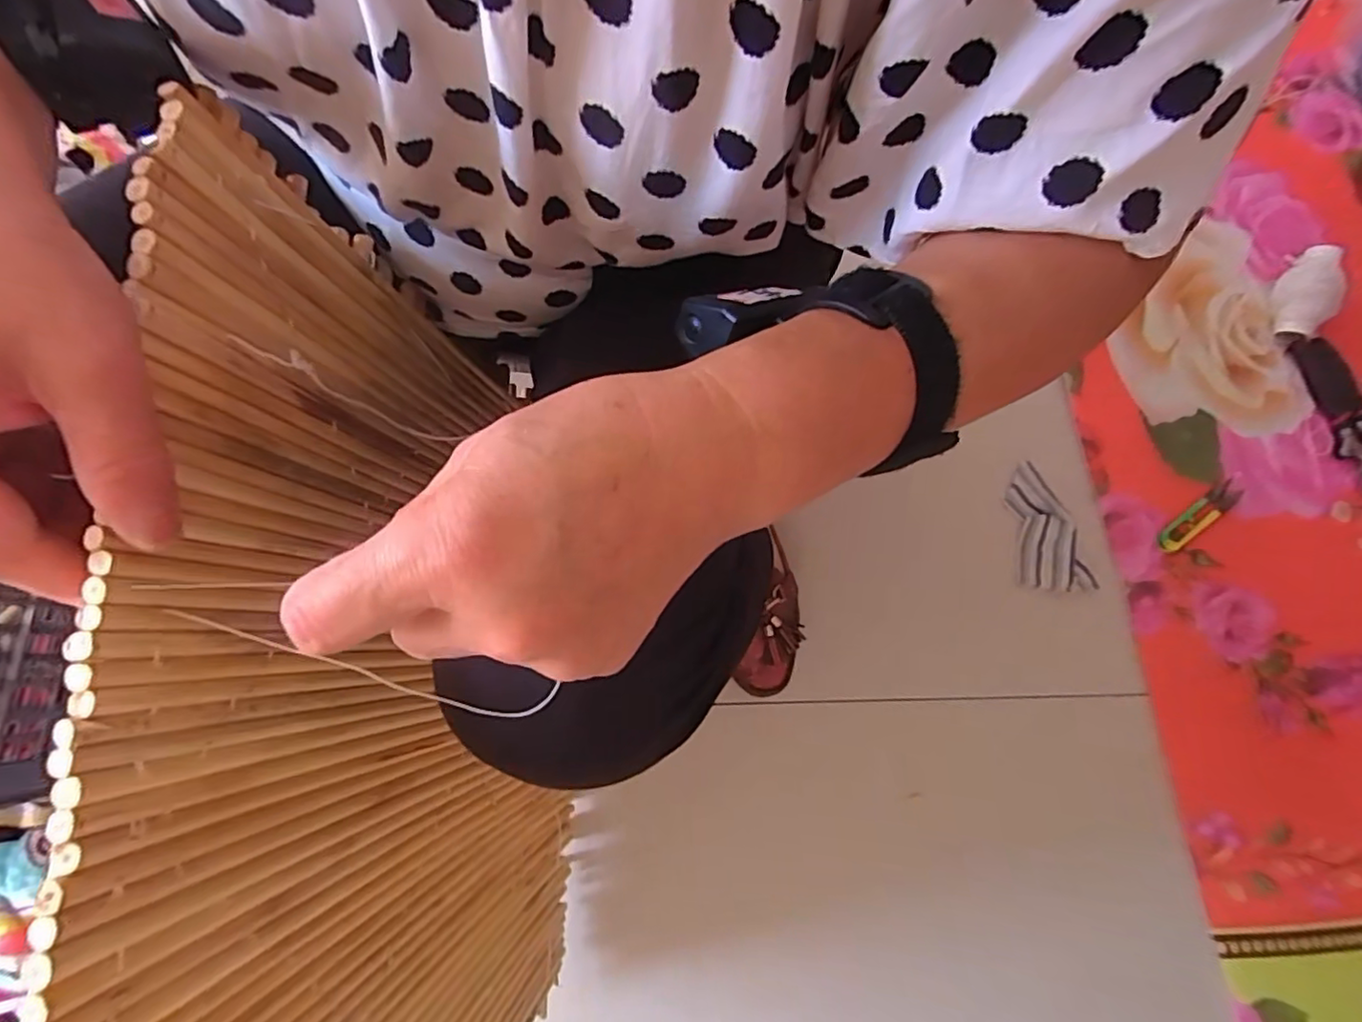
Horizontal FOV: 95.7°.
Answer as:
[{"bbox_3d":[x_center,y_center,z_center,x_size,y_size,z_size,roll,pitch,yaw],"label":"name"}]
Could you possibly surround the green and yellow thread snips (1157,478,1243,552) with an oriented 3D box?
[{"bbox_3d":[0.558,0.004,0.659,0.119,0.027,0.023,-36,78,-7],"label":"green and yellow thread snips"}]

